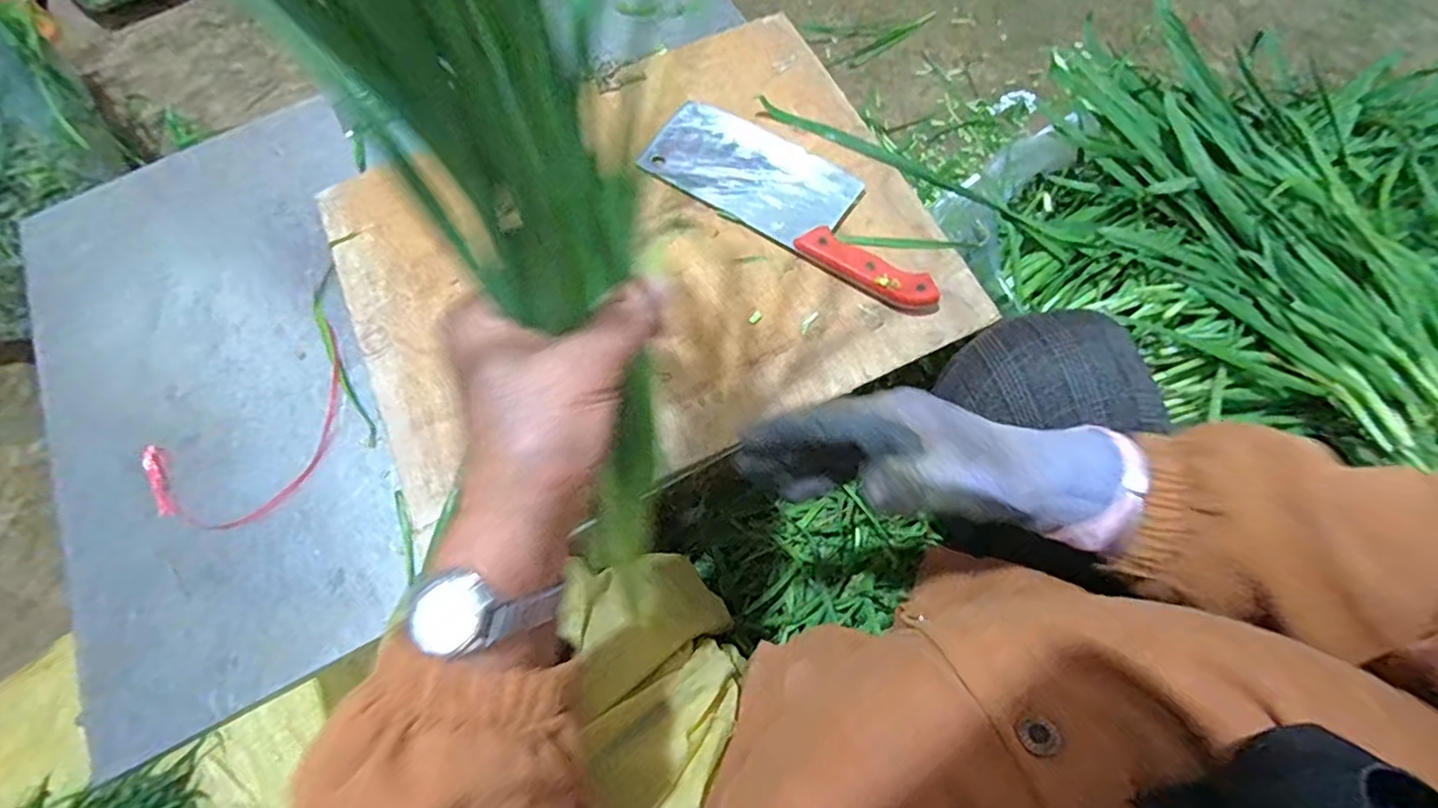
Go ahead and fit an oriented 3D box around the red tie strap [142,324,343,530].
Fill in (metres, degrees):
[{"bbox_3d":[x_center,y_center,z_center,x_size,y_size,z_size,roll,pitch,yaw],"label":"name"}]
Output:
[{"bbox_3d":[-0.380,0.030,0.521,0.182,0.005,0.110,-36,72,-10],"label":"red tie strap"}]

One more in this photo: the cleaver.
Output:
[{"bbox_3d":[0.070,-0.187,0.551,0.291,0.023,0.097,33,75,13],"label":"cleaver"}]

